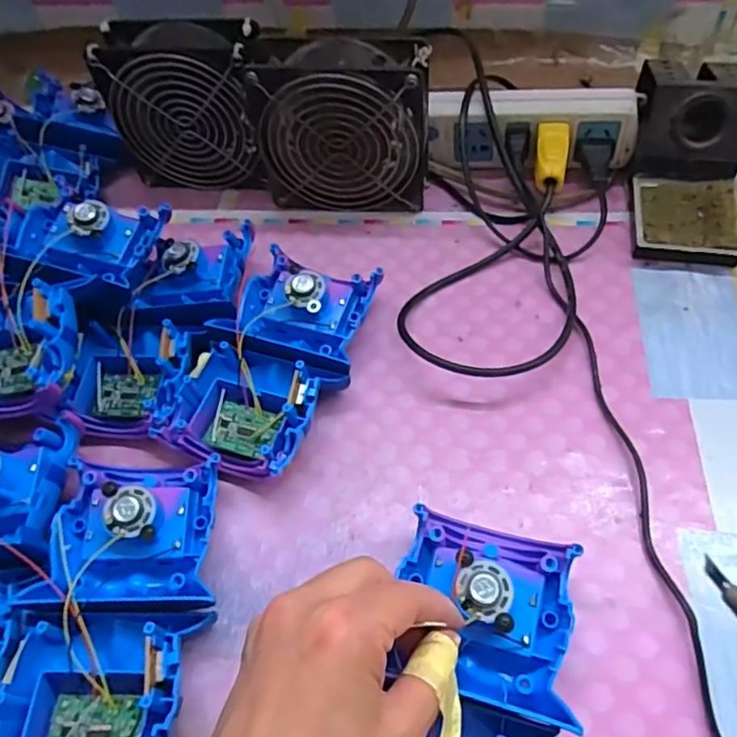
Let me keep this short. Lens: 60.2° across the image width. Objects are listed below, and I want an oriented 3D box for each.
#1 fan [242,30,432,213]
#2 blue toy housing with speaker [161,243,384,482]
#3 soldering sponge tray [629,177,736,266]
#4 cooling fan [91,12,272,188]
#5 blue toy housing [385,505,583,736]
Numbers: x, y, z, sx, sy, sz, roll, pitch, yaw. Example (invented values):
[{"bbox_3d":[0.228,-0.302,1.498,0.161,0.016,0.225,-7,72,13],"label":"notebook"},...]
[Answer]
[{"bbox_3d":[-0.018,-0.175,0.465,0.122,0.117,0.047,5,57,8],"label":"fan"},{"bbox_3d":[-0.057,-0.006,0.400,0.091,0.038,0.155,17,59,15],"label":"blue toy housing with speaker"},{"bbox_3d":[0.223,-0.106,0.450,0.070,0.025,0.065,10,58,11],"label":"soldering sponge tray"},{"bbox_3d":[-0.131,-0.197,0.489,0.128,0.113,0.056,5,57,7],"label":"cooling fan"},{"bbox_3d":[0.045,0.146,0.281,0.079,0.031,0.154,11,60,11],"label":"blue toy housing"}]

